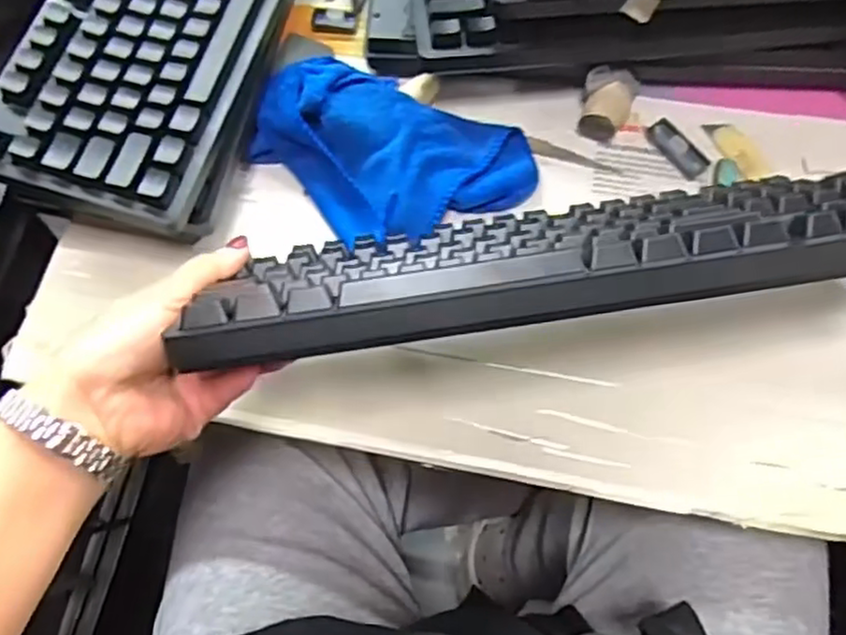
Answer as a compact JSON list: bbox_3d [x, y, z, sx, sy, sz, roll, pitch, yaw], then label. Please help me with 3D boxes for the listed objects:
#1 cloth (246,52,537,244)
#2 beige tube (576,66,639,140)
[{"bbox_3d":[-0.026,-0.118,0.491,0.200,0.050,0.116,22,70,11],"label":"cloth"},{"bbox_3d":[0.135,-0.158,0.512,0.036,0.031,0.048,18,69,10],"label":"beige tube"}]

